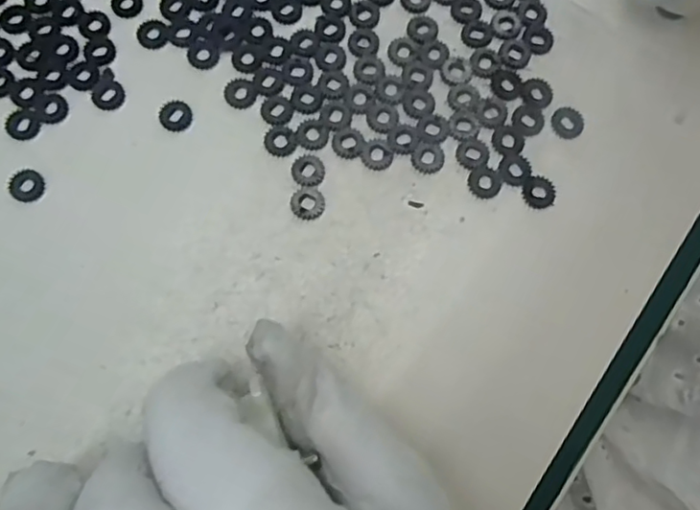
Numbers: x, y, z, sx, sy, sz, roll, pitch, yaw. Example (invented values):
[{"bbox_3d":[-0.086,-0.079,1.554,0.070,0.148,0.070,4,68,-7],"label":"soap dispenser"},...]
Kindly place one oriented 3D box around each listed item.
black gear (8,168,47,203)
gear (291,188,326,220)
[{"bbox_3d":[-0.103,-0.022,0.197,0.011,0.004,0.011,0,76,-1],"label":"black gear"},{"bbox_3d":[-0.014,-0.017,0.196,0.011,0.004,0.010,0,76,-1],"label":"gear"}]

